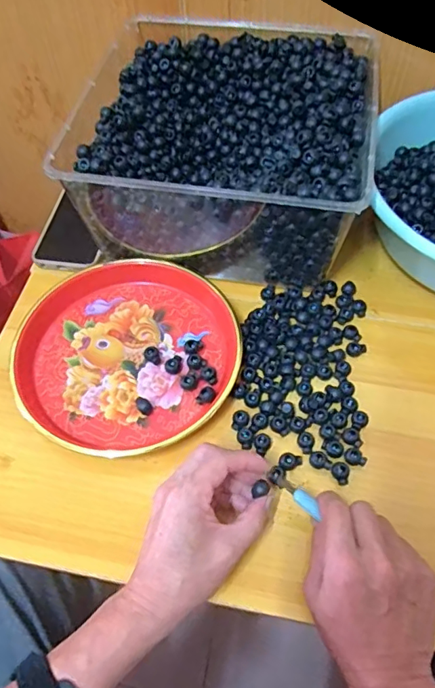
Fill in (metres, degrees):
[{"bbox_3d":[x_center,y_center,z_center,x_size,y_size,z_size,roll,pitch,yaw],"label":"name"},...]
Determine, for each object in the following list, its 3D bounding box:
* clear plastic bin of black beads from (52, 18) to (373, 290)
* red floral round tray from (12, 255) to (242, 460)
[{"bbox_3d":[0.013,-0.211,0.573,0.276,0.151,0.268,8,58,7],"label":"clear plastic bin of black beads"},{"bbox_3d":[-0.090,0.006,0.521,0.212,0.030,0.219,-1,58,1],"label":"red floral round tray"}]

